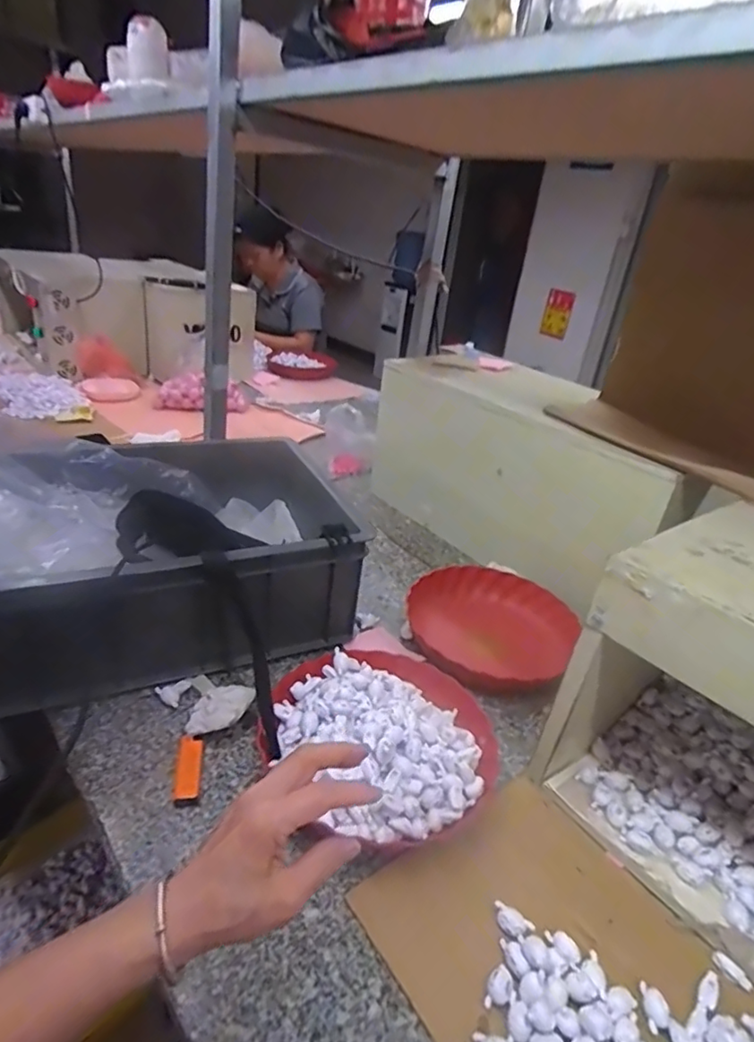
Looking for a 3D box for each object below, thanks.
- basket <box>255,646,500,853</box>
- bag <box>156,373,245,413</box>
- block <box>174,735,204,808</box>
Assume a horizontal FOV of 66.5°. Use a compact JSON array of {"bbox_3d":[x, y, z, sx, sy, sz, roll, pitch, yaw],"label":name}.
[{"bbox_3d":[0.005,0.224,0.619,0.225,0.058,0.231,6,28,-3],"label":"basket"},{"bbox_3d":[-0.465,-0.346,1.555,0.241,0.088,0.075,-10,32,-30],"label":"bag"},{"bbox_3d":[-0.189,0.249,0.578,0.023,0.013,0.075,0,29,-14],"label":"block"}]

